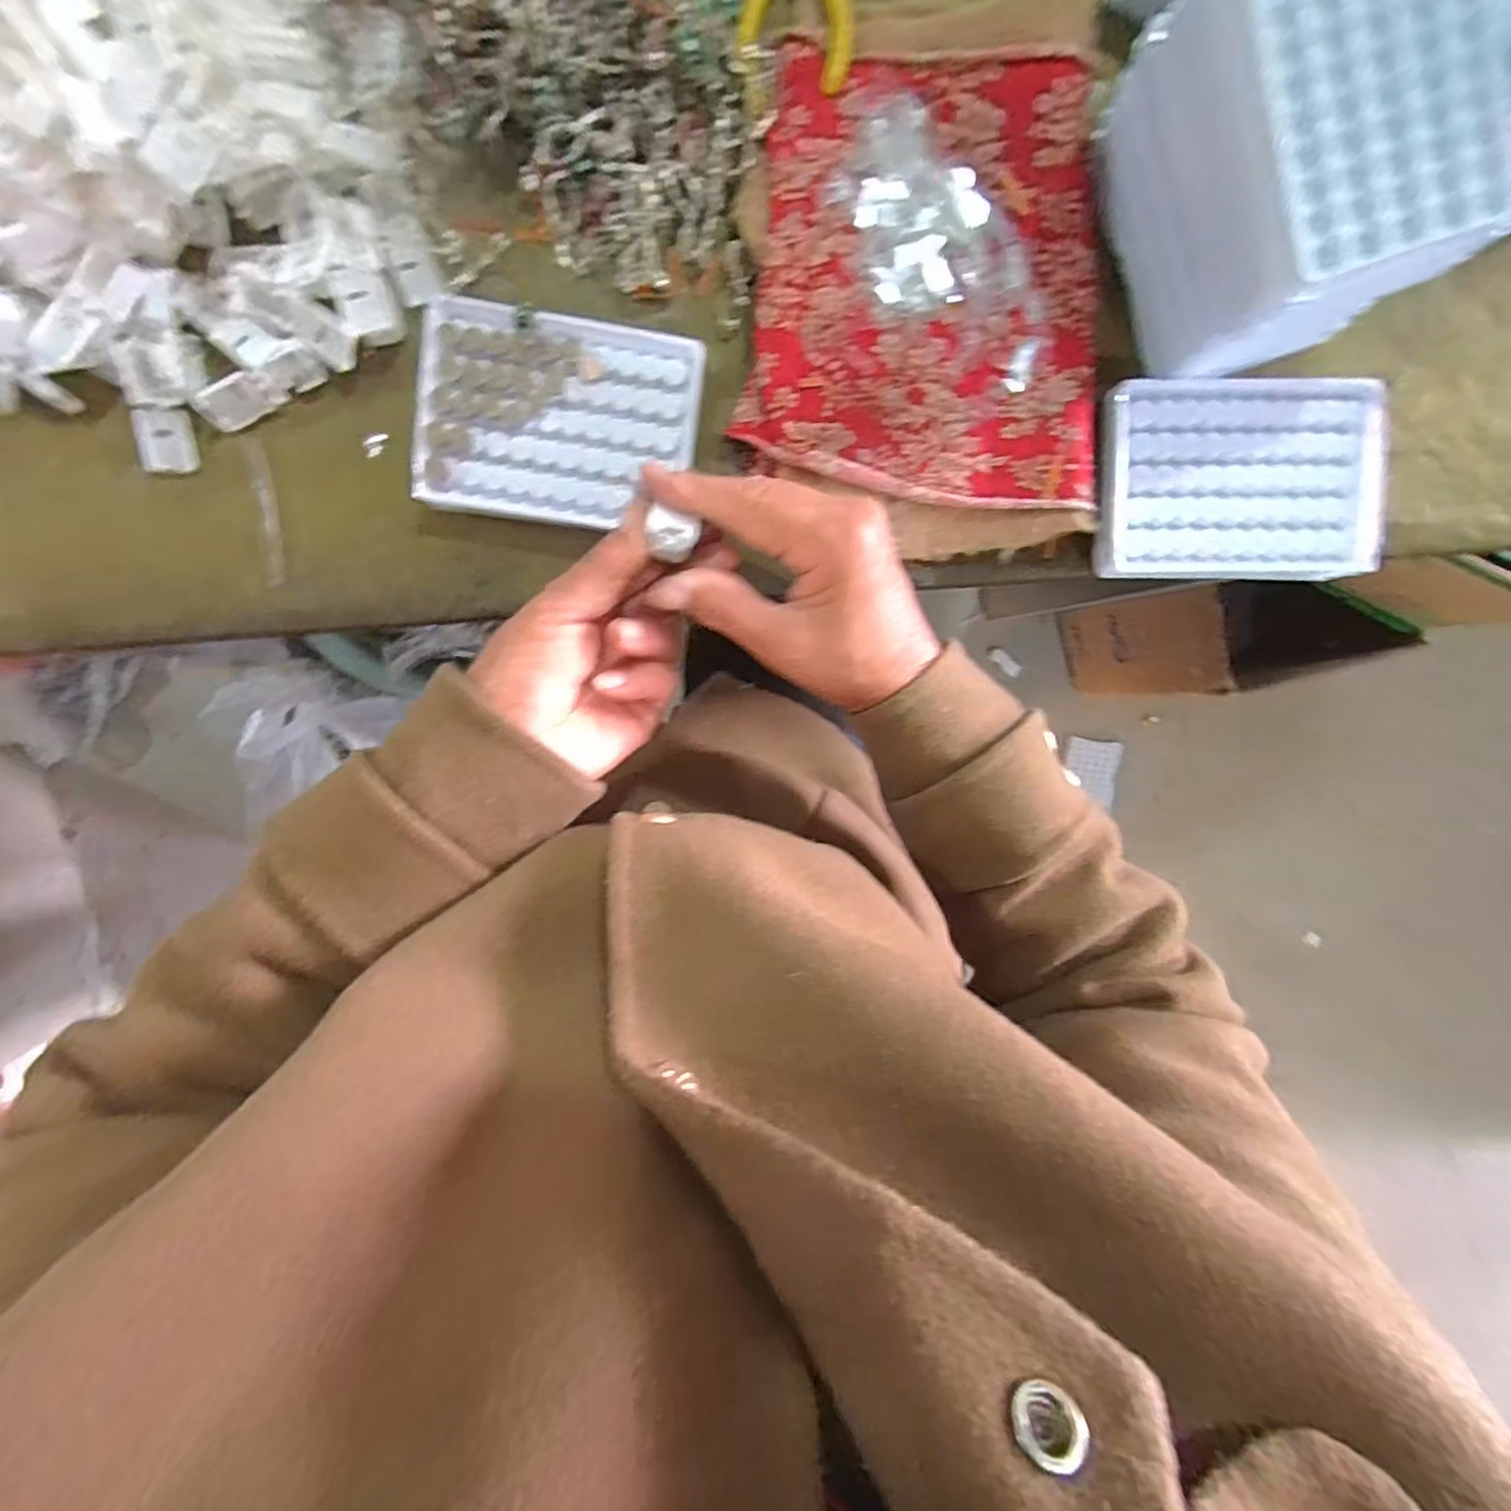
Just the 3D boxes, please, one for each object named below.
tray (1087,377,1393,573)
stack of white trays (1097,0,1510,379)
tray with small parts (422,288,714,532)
[{"bbox_3d":[0.242,-0.137,0.317,0.132,0.018,0.094,0,99,-3],"label":"tray"},{"bbox_3d":[0.222,-0.247,0.268,0.090,0.083,0.131,-19,99,0],"label":"stack of white trays"},{"bbox_3d":[-0.095,-0.163,0.314,0.130,0.016,0.092,5,98,-4],"label":"tray with small parts"}]

